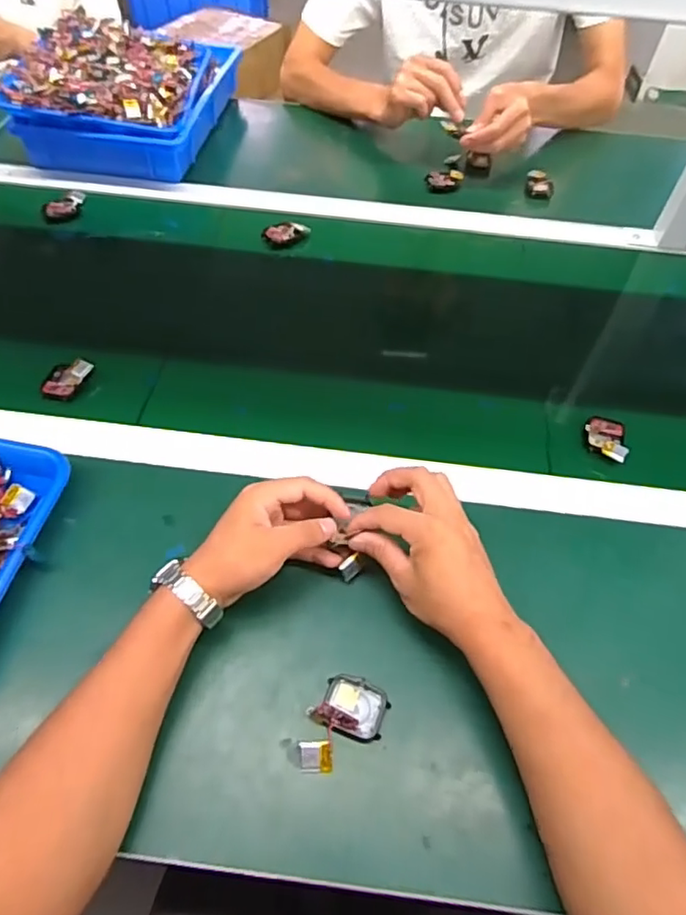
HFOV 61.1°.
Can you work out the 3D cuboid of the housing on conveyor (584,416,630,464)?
[{"bbox_3d":[0.267,-0.017,0.585,0.037,0.017,0.060,9,54,4],"label":"housing on conveyor"}]

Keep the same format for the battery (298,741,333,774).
[{"bbox_3d":[-0.019,0.211,0.410,0.023,0.007,0.019,-1,54,-3],"label":"battery"}]

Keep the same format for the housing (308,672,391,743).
[{"bbox_3d":[0.006,0.182,0.426,0.052,0.019,0.040,15,55,8],"label":"housing"}]

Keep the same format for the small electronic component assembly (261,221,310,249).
[{"bbox_3d":[-0.074,-0.293,0.766,0.063,0.025,0.023,-8,55,-8],"label":"small electronic component assembly"}]

